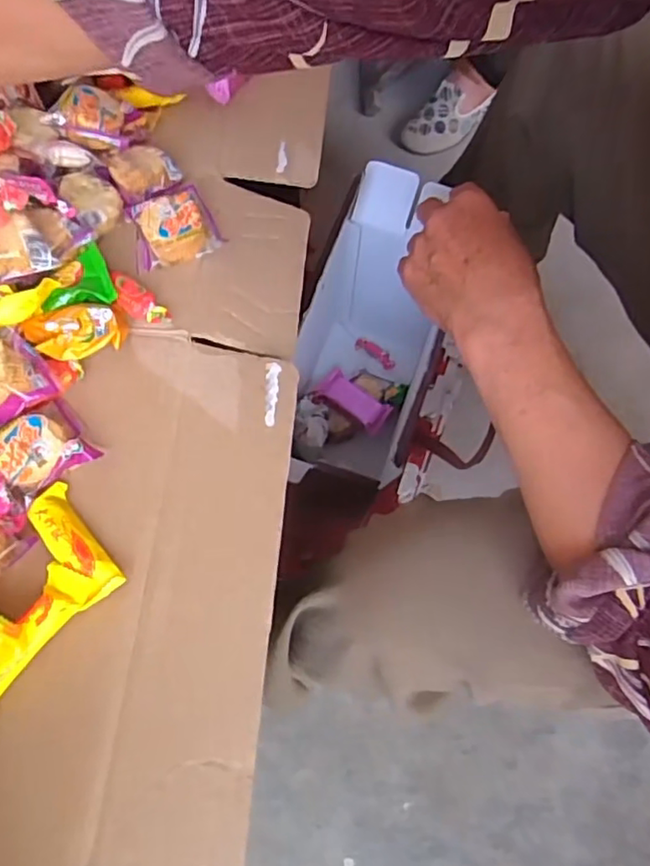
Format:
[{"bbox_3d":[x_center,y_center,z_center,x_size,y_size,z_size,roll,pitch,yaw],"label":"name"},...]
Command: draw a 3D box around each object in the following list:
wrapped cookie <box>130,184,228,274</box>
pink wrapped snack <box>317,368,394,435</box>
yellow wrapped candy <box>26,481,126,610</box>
[{"bbox_3d":[-0.104,-0.134,0.406,0.058,0.030,0.043,-34,69,-14],"label":"wrapped cookie"},{"bbox_3d":[0.035,-0.040,0.707,0.089,0.012,0.037,40,71,17],"label":"pink wrapped snack"},{"bbox_3d":[-0.133,0.058,0.318,0.022,0.014,0.070,-36,70,-15],"label":"yellow wrapped candy"}]

